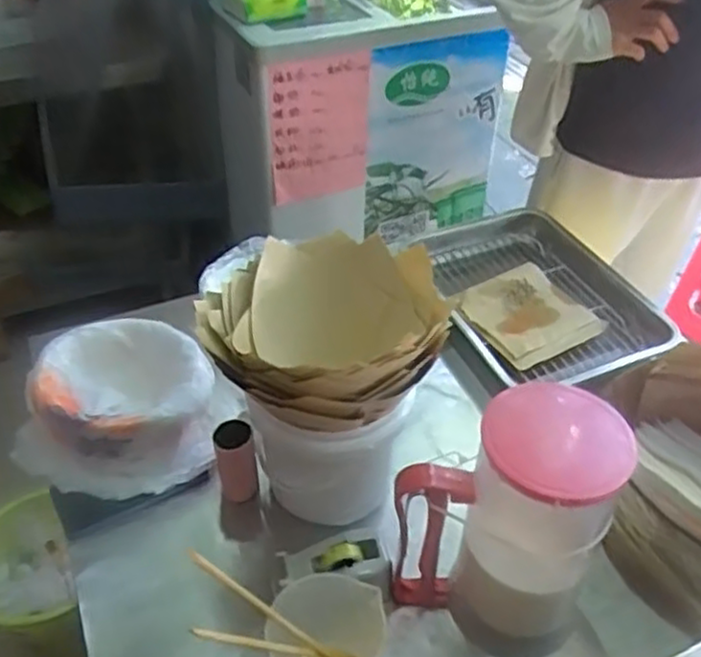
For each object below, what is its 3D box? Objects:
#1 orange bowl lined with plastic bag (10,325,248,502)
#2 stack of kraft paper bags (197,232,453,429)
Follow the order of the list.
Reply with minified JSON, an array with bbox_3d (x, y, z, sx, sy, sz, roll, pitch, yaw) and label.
[{"bbox_3d":[-0.258,0.084,0.840,0.234,0.084,0.199,2,41,1],"label":"orange bowl lined with plastic bag"},{"bbox_3d":[-0.028,0.007,0.676,0.216,0.124,0.204,-8,42,-11],"label":"stack of kraft paper bags"}]

